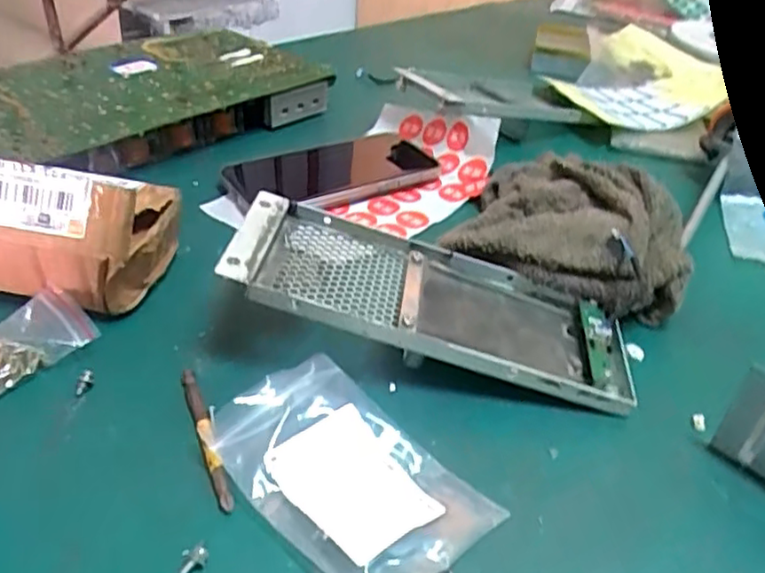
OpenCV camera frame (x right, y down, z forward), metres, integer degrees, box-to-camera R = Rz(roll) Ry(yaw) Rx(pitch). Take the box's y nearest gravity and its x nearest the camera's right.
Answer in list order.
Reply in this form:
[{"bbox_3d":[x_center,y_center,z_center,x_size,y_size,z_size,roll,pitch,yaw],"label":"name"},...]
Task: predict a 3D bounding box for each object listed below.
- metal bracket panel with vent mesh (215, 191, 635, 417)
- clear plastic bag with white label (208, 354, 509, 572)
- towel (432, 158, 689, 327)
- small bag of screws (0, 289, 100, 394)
[{"bbox_3d":[0.028,0.006,0.364,0.217,0.017,0.091,19,35,-1],"label":"metal bracket panel with vent mesh"},{"bbox_3d":[-0.014,0.081,0.290,0.080,0.024,0.114,-28,47,-36],"label":"clear plastic bag with white label"},{"bbox_3d":[0.126,-0.044,0.435,0.142,0.063,0.154,17,38,16],"label":"towel"},{"bbox_3d":[-0.187,0.031,0.345,0.045,0.016,0.064,30,43,30],"label":"small bag of screws"}]

